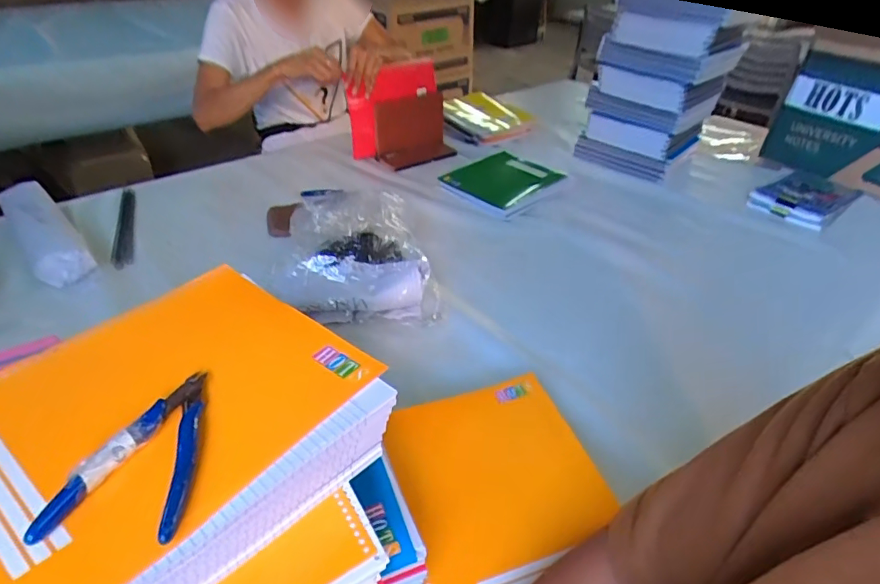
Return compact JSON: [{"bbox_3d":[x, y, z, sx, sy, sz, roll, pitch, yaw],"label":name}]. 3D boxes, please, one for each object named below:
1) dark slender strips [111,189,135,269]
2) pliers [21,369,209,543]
[{"bbox_3d":[-0.583,-0.127,0.923,0.030,0.013,0.279,-14,41,-21],"label":"dark slender strips"},{"bbox_3d":[-0.175,0.090,0.299,0.069,0.011,0.114,1,38,-3],"label":"pliers"}]

